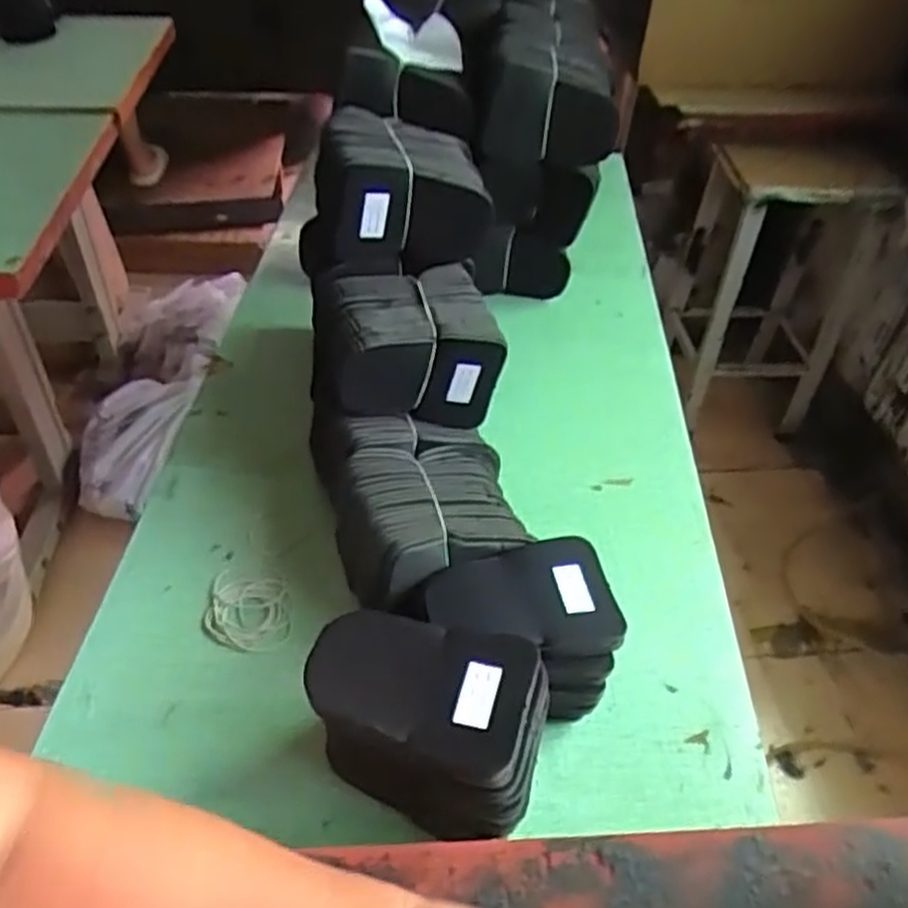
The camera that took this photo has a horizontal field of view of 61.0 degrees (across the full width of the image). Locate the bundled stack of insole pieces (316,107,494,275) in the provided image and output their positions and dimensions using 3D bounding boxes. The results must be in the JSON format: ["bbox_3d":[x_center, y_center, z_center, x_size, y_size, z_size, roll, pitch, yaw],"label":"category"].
[{"bbox_3d":[-0.045,-0.240,0.710,0.152,0.104,0.120,-9,46,-14],"label":"bundled stack of insole pieces"}]

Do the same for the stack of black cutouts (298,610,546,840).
[{"bbox_3d":[-0.021,0.186,0.506,0.151,0.112,0.108,13,45,9],"label":"stack of black cutouts"}]

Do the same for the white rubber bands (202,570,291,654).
[{"bbox_3d":[-0.167,0.126,0.632,0.067,0.006,0.070,2,44,-3],"label":"white rubber bands"}]

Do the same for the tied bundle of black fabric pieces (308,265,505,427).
[{"bbox_3d":[-0.046,-0.098,0.694,0.153,0.096,0.118,-7,44,-11],"label":"tied bundle of black fabric pieces"}]

